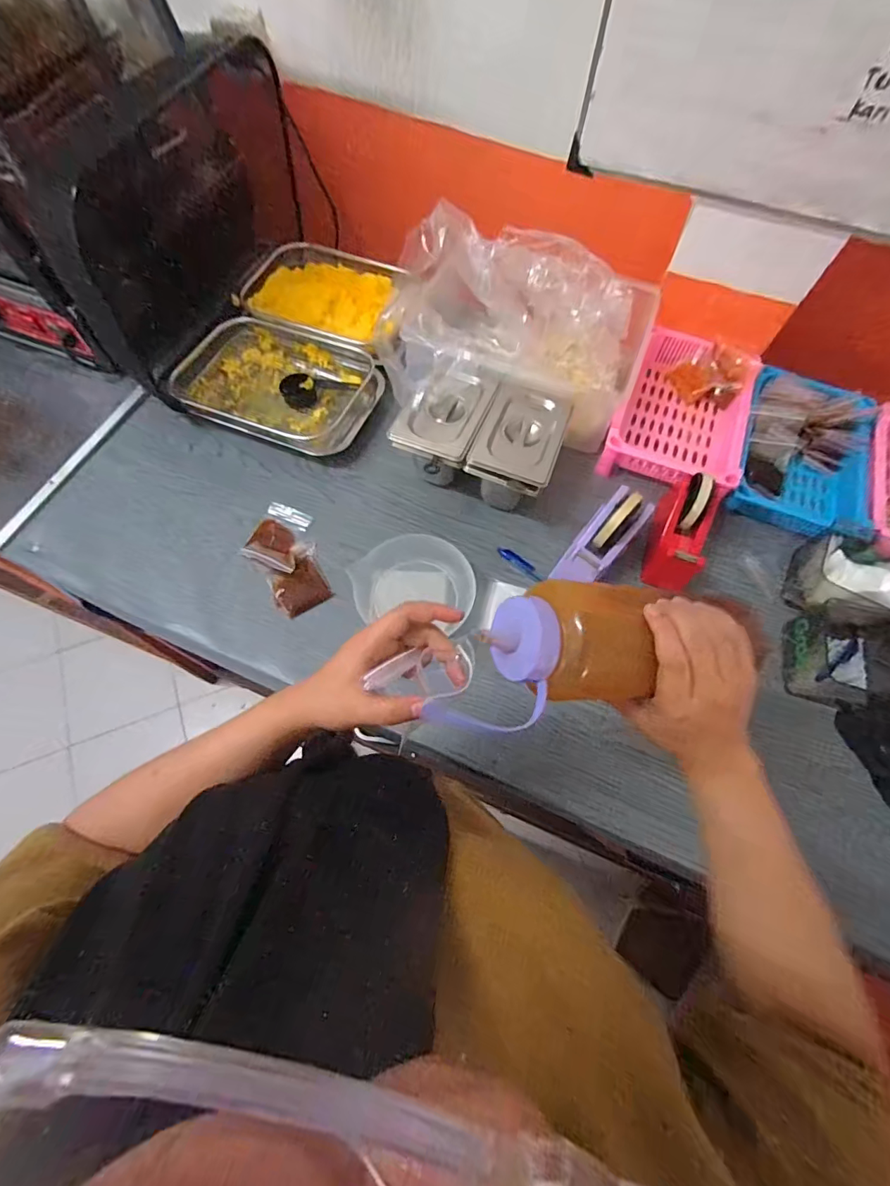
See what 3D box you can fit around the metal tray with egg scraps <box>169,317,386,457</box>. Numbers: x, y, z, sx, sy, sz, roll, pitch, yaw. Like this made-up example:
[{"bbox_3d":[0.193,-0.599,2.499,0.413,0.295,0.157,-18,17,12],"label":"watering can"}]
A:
[{"bbox_3d":[-0.270,-0.348,0.782,0.307,0.044,0.197,20,66,7],"label":"metal tray with egg scraps"}]

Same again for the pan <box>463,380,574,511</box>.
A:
[{"bbox_3d":[0.106,-0.208,0.687,0.111,0.094,0.167,19,66,6],"label":"pan"}]

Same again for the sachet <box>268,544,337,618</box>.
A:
[{"bbox_3d":[-0.209,-0.020,0.664,0.074,0.010,0.095,-24,69,-13],"label":"sachet"}]

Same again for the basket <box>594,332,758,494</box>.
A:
[{"bbox_3d":[0.389,-0.295,0.765,0.196,0.065,0.297,22,66,8],"label":"basket"}]

